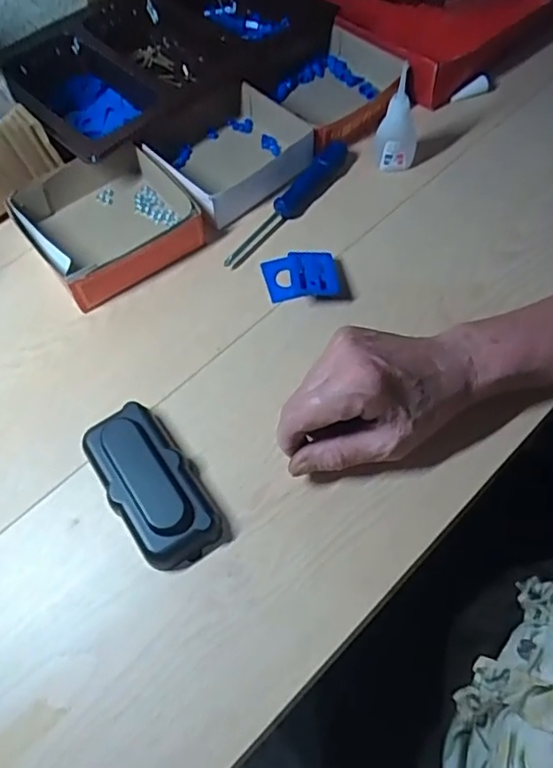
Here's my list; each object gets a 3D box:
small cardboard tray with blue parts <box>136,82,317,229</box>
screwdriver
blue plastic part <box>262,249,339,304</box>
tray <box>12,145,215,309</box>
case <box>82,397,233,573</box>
[{"bbox_3d":[-0.039,-0.201,0.520,0.126,0.032,0.114,-35,66,-15],"label":"small cardboard tray with blue parts"},{"bbox_3d":[0.011,-0.150,0.497,0.020,0.021,0.156,34,69,18],"label":"screwdriver"},{"bbox_3d":[0.019,-0.082,0.462,0.056,0.018,0.043,-2,62,1],"label":"blue plastic part"},{"bbox_3d":[-0.136,-0.137,0.487,0.126,0.036,0.135,-37,67,-15],"label":"tray"},{"bbox_3d":[-0.078,0.063,0.378,0.051,0.026,0.107,-34,66,-14],"label":"case"}]

